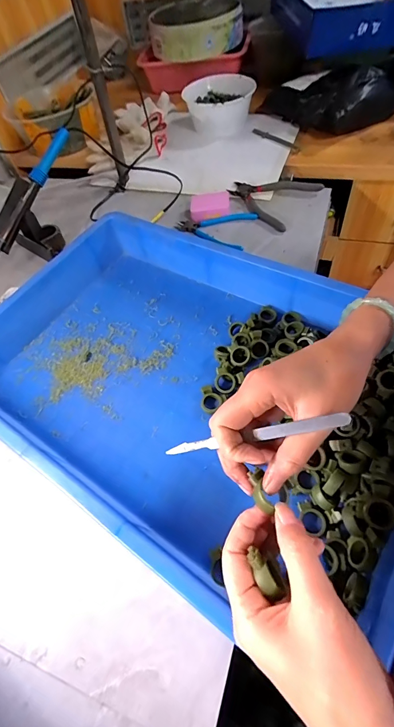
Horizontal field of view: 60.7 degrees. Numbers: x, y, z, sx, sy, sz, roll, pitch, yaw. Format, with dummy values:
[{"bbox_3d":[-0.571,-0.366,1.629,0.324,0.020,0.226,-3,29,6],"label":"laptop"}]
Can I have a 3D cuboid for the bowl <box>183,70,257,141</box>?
[{"bbox_3d":[0.053,-0.638,0.835,0.159,0.079,0.162,-4,56,6],"label":"bowl"}]

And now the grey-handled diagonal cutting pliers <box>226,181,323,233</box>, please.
[{"bbox_3d":[0.138,-0.333,0.663,0.163,0.022,0.143,33,67,26],"label":"grey-handled diagonal cutting pliers"}]

